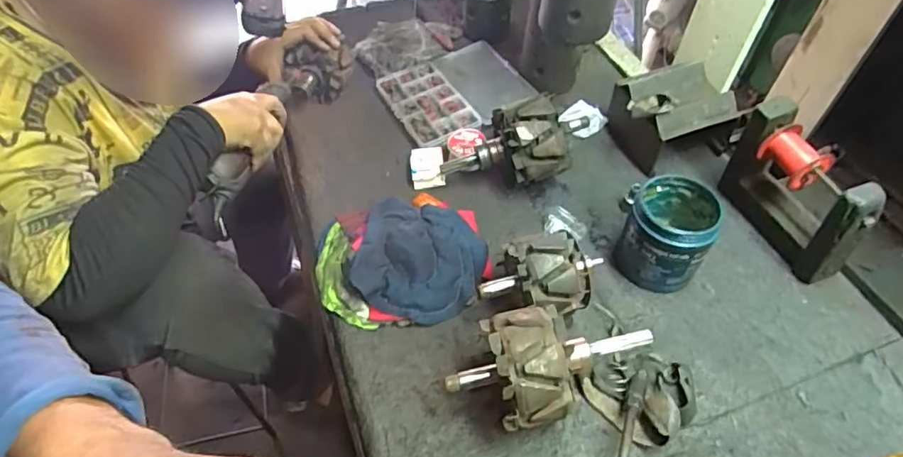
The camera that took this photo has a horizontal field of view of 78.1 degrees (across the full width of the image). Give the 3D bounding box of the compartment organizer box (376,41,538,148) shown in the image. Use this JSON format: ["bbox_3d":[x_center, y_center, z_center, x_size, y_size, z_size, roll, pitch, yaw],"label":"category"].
[{"bbox_3d":[0.010,-0.208,0.854,0.205,0.032,0.179,-24,53,-21],"label":"compartment organizer box"}]

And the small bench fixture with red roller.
[{"bbox_3d":[0.384,-0.039,0.636,0.054,0.154,0.175,-17,51,-15],"label":"small bench fixture with red roller"}]

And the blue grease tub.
[{"bbox_3d":[0.239,0.005,0.620,0.084,0.100,0.091,1,48,-1],"label":"blue grease tub"}]

